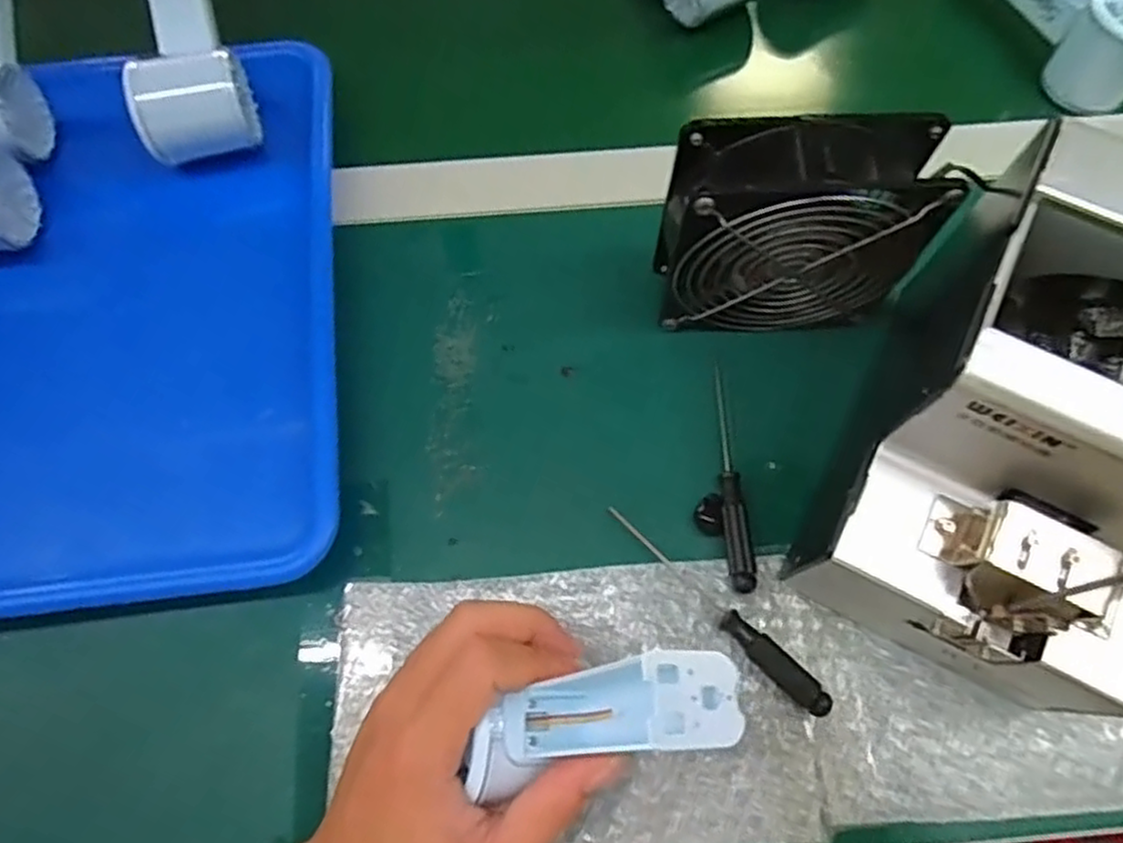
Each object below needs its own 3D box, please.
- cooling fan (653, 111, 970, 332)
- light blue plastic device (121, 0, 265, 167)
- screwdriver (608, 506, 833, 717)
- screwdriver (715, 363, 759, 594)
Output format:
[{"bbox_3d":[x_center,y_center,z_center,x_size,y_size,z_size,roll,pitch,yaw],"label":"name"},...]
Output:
[{"bbox_3d":[0.109,-0.090,0.356,0.122,0.122,0.048,-3,69,-1],"label":"cooling fan"},{"bbox_3d":[-0.228,-0.224,0.426,0.062,0.055,0.132,-21,70,-8],"label":"light blue plastic device"},{"bbox_3d":[0.073,0.086,0.344,0.012,0.014,0.131,-41,74,-14],"label":"screwdriver"},{"bbox_3d":[0.088,0.027,0.369,0.016,0.009,0.118,-1,69,0],"label":"screwdriver"}]

